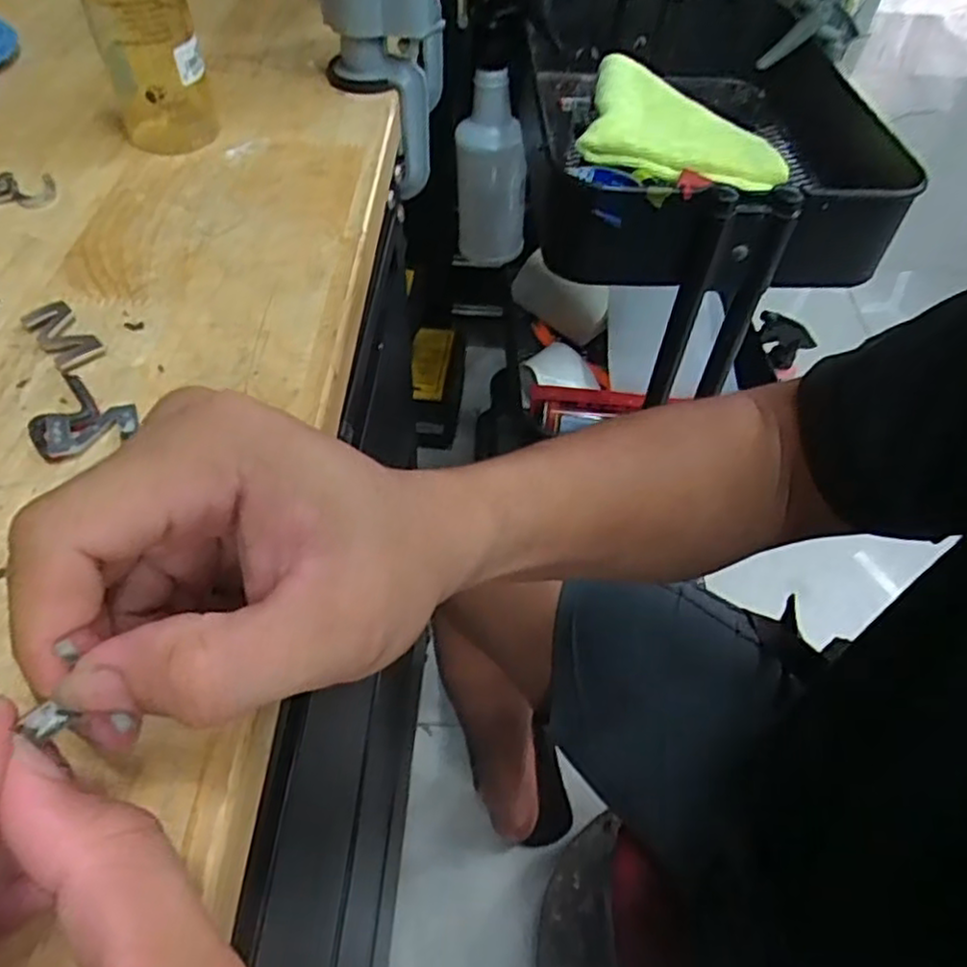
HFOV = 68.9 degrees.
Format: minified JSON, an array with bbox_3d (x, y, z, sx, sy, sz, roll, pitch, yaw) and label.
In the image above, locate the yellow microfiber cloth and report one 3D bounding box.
[{"bbox_3d":[0.202,-0.358,0.701,0.192,0.030,0.171,13,54,7],"label":"yellow microfiber cloth"}]

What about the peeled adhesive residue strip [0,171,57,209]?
[{"bbox_3d":[-0.244,-0.153,0.367,0.038,0.004,0.031,-9,55,-11],"label":"peeled adhesive residue strip"}]

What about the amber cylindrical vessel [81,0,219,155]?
[{"bbox_3d":[-0.177,-0.233,0.373,0.049,0.096,0.045,-15,56,-15],"label":"amber cylindrical vessel"}]

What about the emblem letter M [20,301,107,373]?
[{"bbox_3d":[-0.181,-0.064,0.303,0.019,0.004,0.045,-36,64,-27],"label":"emblem letter M"}]

